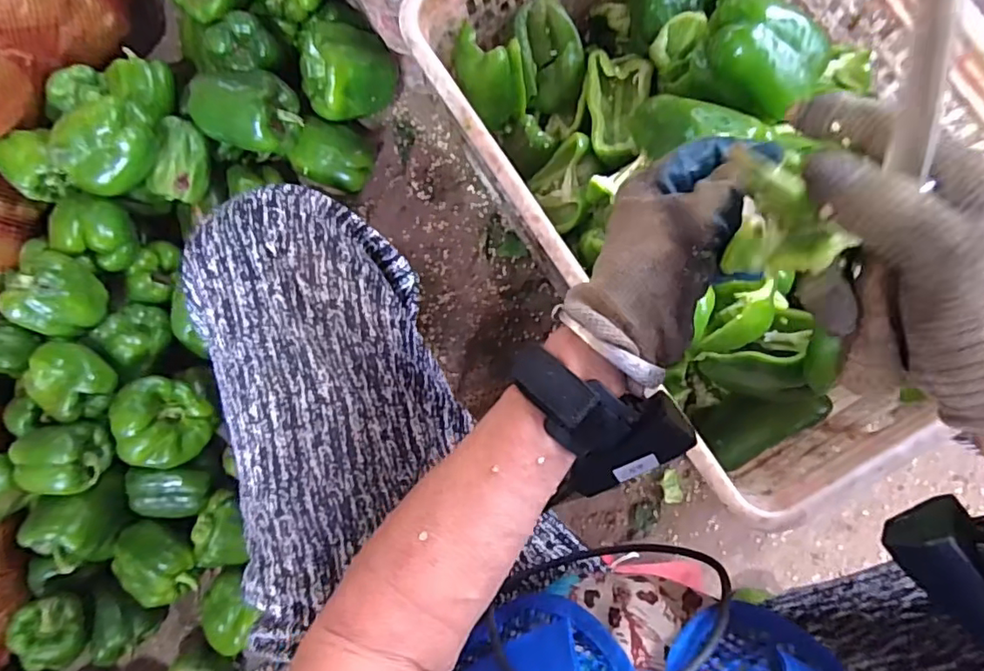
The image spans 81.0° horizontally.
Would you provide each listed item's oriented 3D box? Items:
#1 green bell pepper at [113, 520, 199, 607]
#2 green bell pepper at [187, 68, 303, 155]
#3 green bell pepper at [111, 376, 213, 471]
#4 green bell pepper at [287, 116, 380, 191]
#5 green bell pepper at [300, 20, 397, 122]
[{"bbox_3d":[-0.427,0.290,0.734,0.097,0.060,0.085,32,94,8],"label":"green bell pepper"},{"bbox_3d":[-0.292,-0.262,0.671,0.117,0.069,0.087,8,91,9],"label":"green bell pepper"},{"bbox_3d":[-0.386,0.101,0.676,0.088,0.074,0.103,2,90,9],"label":"green bell pepper"},{"bbox_3d":[-0.203,-0.230,0.740,0.095,0.083,0.078,15,92,9],"label":"green bell pepper"},{"bbox_3d":[-0.184,-0.327,0.703,0.108,0.072,0.099,-41,84,7],"label":"green bell pepper"}]

